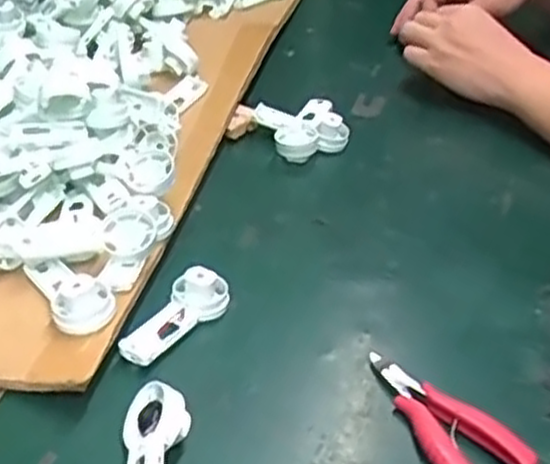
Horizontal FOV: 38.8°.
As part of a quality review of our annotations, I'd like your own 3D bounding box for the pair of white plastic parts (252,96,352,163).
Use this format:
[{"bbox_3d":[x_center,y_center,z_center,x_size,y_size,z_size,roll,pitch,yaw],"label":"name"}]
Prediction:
[{"bbox_3d":[0.028,-0.099,0.760,0.073,0.036,0.078,0,34,0],"label":"pair of white plastic parts"}]

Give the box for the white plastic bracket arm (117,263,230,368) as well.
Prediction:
[{"bbox_3d":[-0.067,0.054,0.536,0.036,0.026,0.091,18,38,24],"label":"white plastic bracket arm"}]

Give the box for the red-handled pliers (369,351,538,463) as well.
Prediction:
[{"bbox_3d":[0.094,0.115,0.471,0.048,0.017,0.120,-24,41,-31],"label":"red-handled pliers"}]

